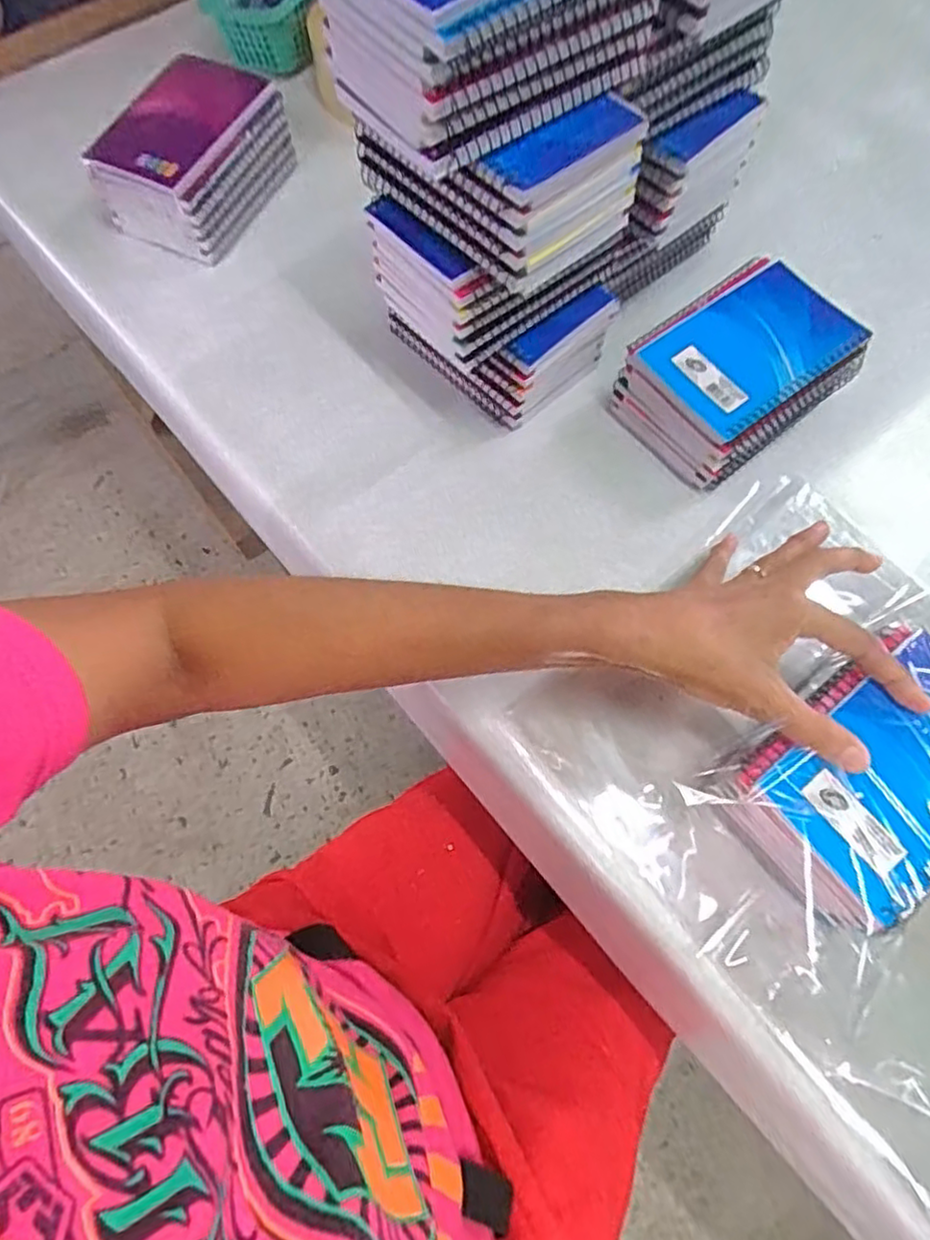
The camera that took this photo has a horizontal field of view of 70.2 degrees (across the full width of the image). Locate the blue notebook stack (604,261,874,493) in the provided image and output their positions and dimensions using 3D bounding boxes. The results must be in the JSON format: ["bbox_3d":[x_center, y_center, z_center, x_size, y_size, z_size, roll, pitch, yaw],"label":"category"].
[{"bbox_3d":[0.180,-0.164,0.445,0.129,0.063,0.096,-35,73,-11],"label":"blue notebook stack"}]

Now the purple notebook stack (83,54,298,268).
[{"bbox_3d":[-0.207,-0.356,0.512,0.094,0.074,0.128,23,71,8],"label":"purple notebook stack"}]

